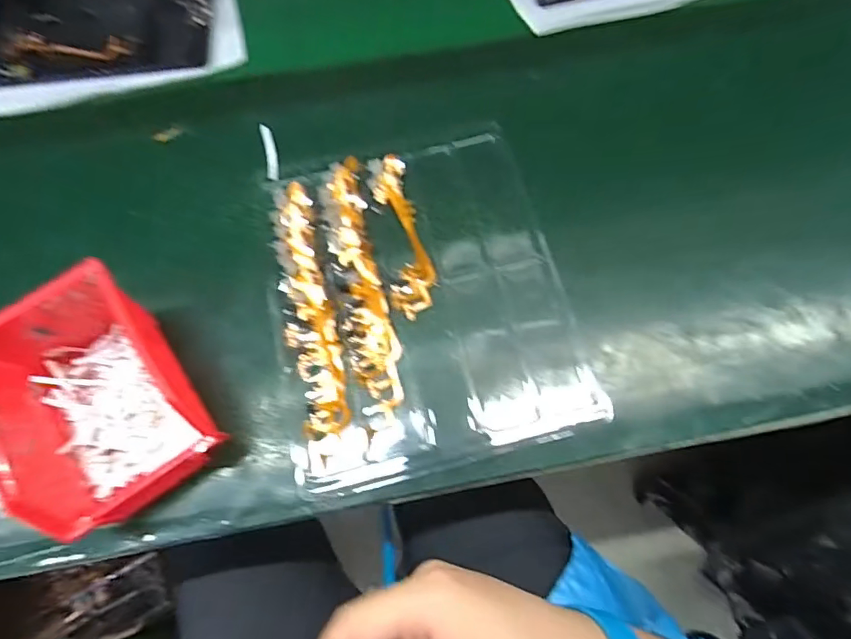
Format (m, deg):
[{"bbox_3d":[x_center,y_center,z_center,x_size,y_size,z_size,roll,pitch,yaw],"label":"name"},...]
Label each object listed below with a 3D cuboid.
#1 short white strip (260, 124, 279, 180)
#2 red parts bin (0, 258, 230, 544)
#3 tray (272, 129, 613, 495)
[{"bbox_3d":[-0.135,-0.145,0.431,0.010,0.008,0.048,-11,87,-3],"label":"short white strip"},{"bbox_3d":[-0.218,0.051,0.325,0.100,0.074,0.145,-34,70,-11],"label":"red parts bin"},{"bbox_3d":[-0.005,-0.024,0.386,0.215,0.013,0.256,-13,68,-4],"label":"tray"}]

